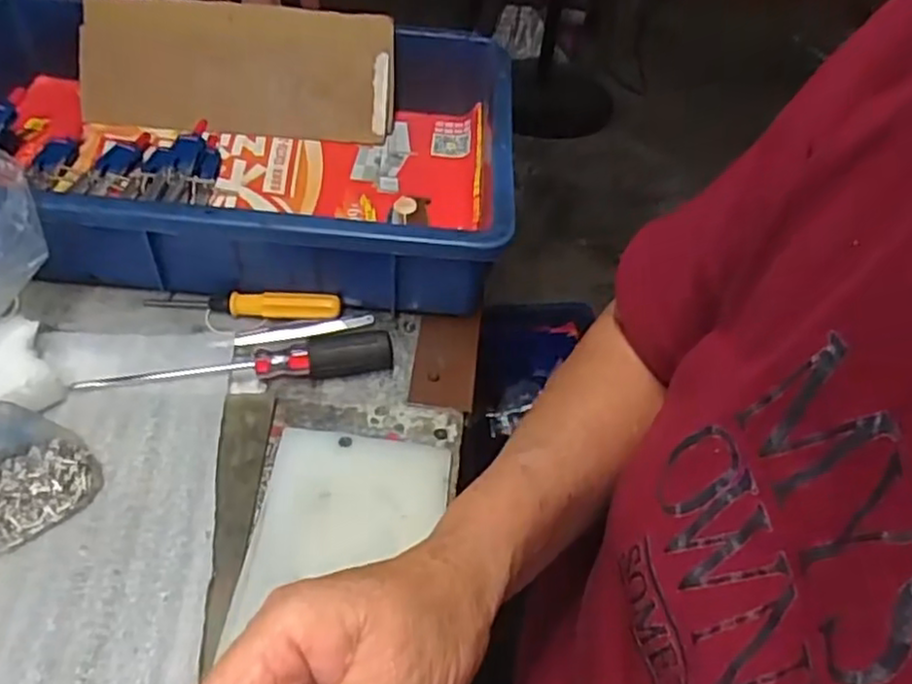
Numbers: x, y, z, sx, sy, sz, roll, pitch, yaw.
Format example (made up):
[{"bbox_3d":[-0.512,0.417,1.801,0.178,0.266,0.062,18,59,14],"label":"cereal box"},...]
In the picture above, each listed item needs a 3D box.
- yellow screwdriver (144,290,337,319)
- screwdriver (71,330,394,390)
[{"bbox_3d":[-0.134,-0.025,0.446,0.121,0.017,0.014,5,45,-2],"label":"yellow screwdriver"},{"bbox_3d":[-0.124,0.011,0.412,0.172,0.019,0.022,-2,46,-9],"label":"screwdriver"}]

